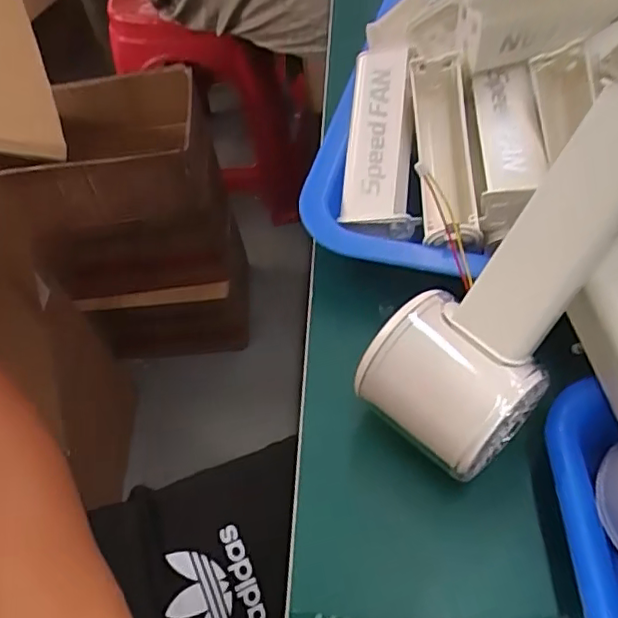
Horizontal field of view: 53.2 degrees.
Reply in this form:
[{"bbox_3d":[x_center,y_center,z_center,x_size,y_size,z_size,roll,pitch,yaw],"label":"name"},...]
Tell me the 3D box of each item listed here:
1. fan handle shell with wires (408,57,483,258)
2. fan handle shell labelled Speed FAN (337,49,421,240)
[{"bbox_3d":[0.067,-0.082,0.311,0.026,0.024,0.110,-10,63,21],"label":"fan handle shell with wires"},{"bbox_3d":[0.036,-0.087,0.321,0.035,0.018,0.096,1,81,6],"label":"fan handle shell labelled Speed FAN"}]

